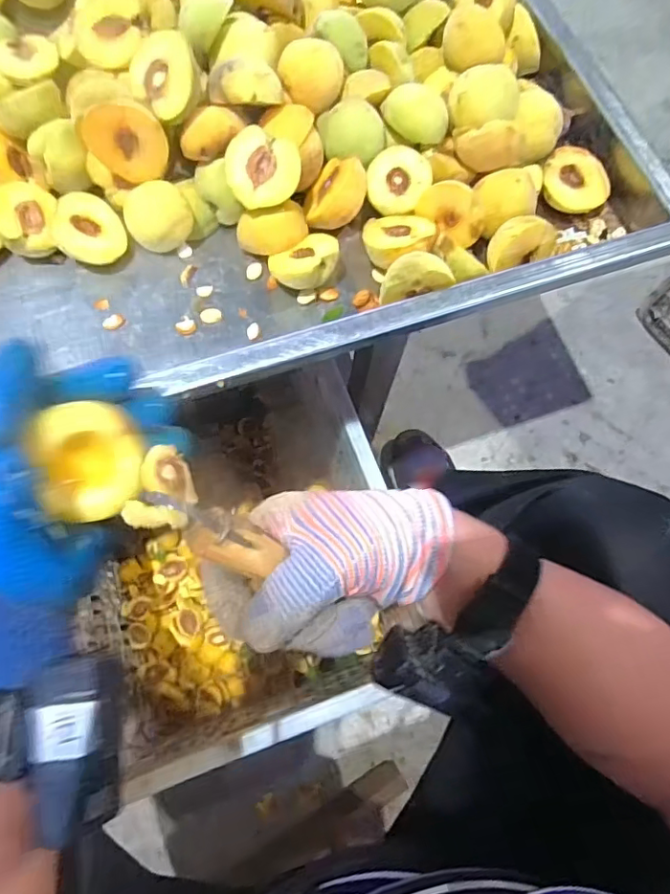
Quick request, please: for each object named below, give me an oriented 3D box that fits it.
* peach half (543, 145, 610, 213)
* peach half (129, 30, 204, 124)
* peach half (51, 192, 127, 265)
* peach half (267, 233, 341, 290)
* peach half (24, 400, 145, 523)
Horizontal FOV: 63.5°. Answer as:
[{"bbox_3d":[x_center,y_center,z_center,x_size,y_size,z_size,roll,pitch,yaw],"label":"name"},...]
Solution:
[{"bbox_3d":[0.218,-0.240,0.493,0.056,0.025,0.057,-2,71,-3],"label":"peach half"},{"bbox_3d":[-0.128,-0.290,0.427,0.059,0.029,0.056,-21,108,28],"label":"peach half"},{"bbox_3d":[-0.204,-0.180,0.454,0.056,0.021,0.056,3,82,-20],"label":"peach half"},{"bbox_3d":[-0.024,-0.151,0.452,0.055,0.035,0.043,-24,74,-10],"label":"peach half"},{"bbox_3d":[-0.122,0.005,0.275,0.044,0.028,0.053,-18,111,-11],"label":"peach half"}]

